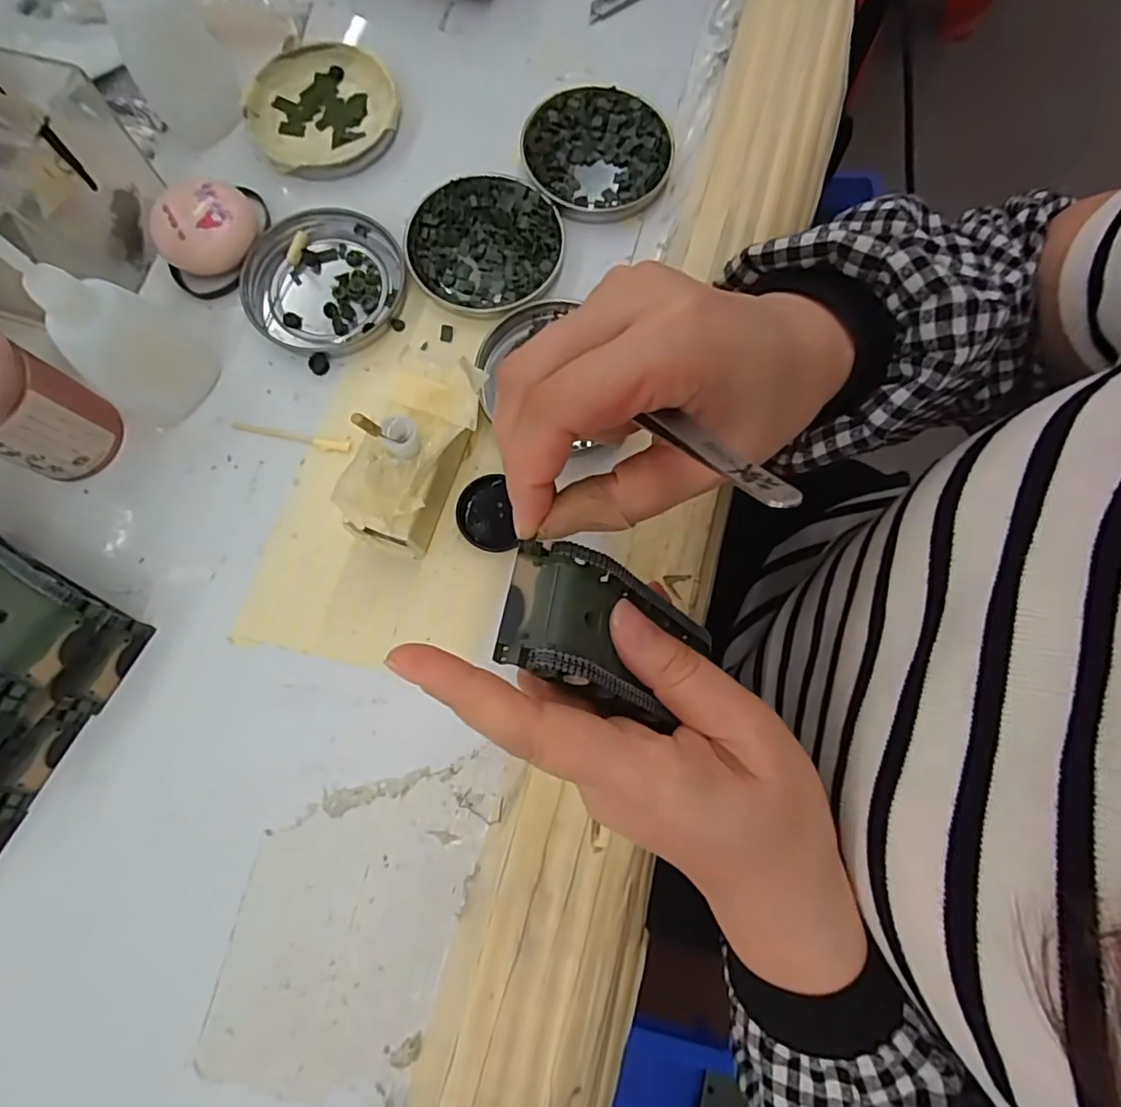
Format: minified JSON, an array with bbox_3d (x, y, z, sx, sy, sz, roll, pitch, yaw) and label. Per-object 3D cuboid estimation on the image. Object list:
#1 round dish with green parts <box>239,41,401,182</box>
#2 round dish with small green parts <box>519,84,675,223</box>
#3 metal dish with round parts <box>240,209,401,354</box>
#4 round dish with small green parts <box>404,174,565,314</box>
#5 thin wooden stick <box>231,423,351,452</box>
[{"bbox_3d":[-0.130,-0.243,0.322,0.078,0.011,0.085,0,78,0],"label":"round dish with green parts"},{"bbox_3d":[0.020,-0.215,0.315,0.077,0.012,0.080,0,78,0],"label":"round dish with small green parts"},{"bbox_3d":[-0.119,-0.138,0.298,0.077,0.009,0.074,0,78,0],"label":"metal dish with round parts"},{"bbox_3d":[-0.038,-0.158,0.302,0.077,0.010,0.073,0,78,0],"label":"round dish with small green parts"},{"bbox_3d":[-0.130,-0.056,0.283,0.058,0.004,0.006,10,78,2],"label":"thin wooden stick"}]

